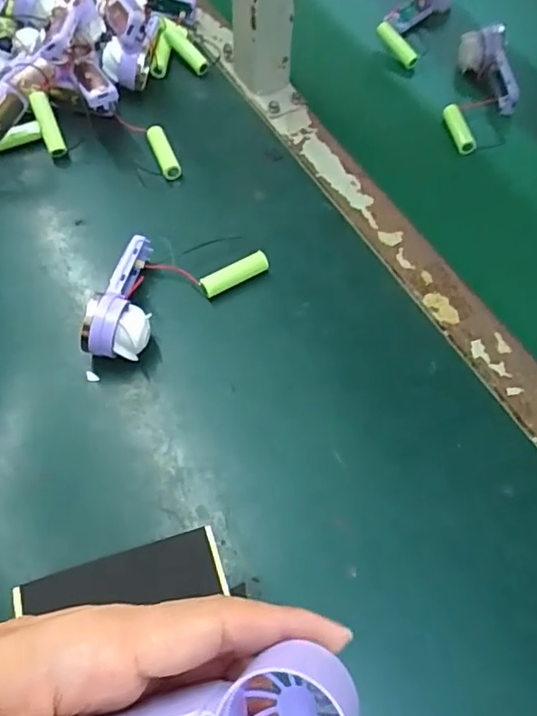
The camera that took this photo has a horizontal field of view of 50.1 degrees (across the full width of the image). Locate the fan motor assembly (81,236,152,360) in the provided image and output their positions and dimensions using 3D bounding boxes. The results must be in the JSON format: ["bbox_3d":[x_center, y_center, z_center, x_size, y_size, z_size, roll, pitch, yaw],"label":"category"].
[{"bbox_3d":[-0.097,-0.042,0.380,0.040,0.036,0.089,-1,61,-3],"label":"fan motor assembly"}]

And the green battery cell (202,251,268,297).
[{"bbox_3d":[-0.023,-0.059,0.401,0.051,0.010,0.012,-29,66,-17],"label":"green battery cell"}]

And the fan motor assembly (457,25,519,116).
[{"bbox_3d":[0.202,-0.264,0.528,0.037,0.042,0.083,-1,61,-3],"label":"fan motor assembly"}]

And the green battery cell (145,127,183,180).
[{"bbox_3d":[-0.085,-0.166,0.463,0.015,0.012,0.052,-19,63,-12],"label":"green battery cell"}]

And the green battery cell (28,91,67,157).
[{"bbox_3d":[-0.176,-0.186,0.460,0.015,0.014,0.049,-21,92,-14],"label":"green battery cell"}]

